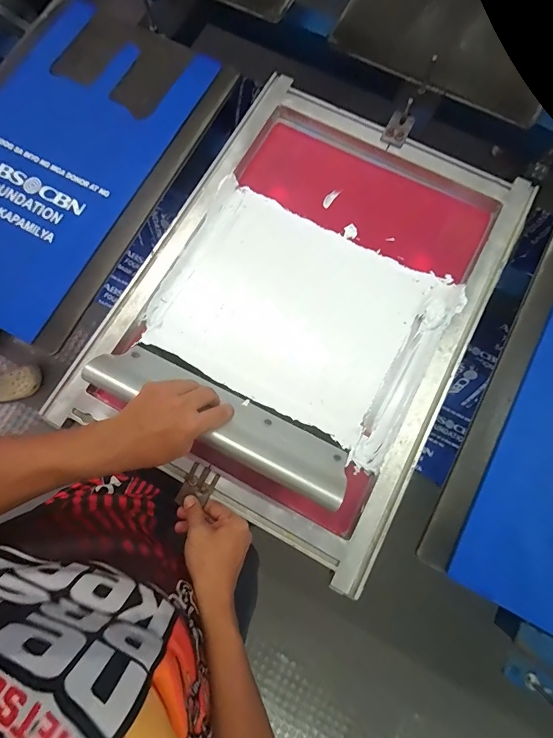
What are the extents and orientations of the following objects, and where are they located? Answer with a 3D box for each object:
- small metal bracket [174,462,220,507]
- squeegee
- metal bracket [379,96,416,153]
[{"bbox_3d":[-0.103,0.154,0.468,0.040,0.008,0.053,24,77,5],"label":"small metal bracket"},{"bbox_3d":[-0.068,0.065,0.457,0.331,0.136,0.035,27,115,10],"label":"squeegee"},{"bbox_3d":[0.201,-0.396,0.581,0.040,0.035,0.073,28,77,1],"label":"metal bracket"}]

